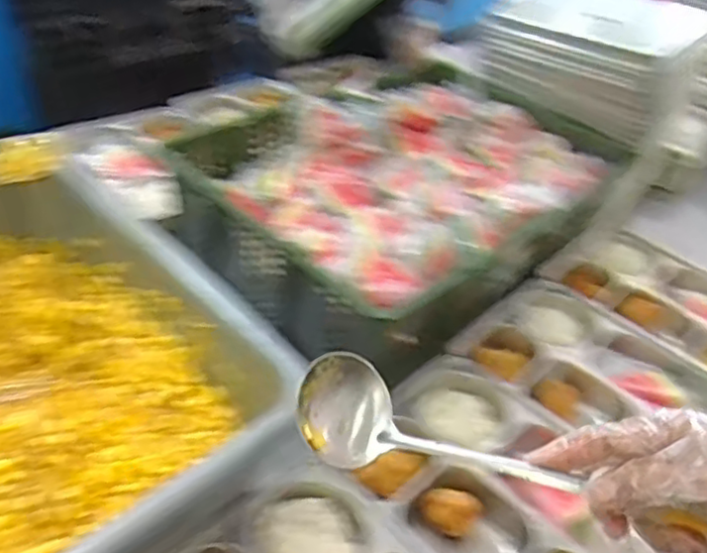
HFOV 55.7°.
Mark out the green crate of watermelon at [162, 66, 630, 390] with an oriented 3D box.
[{"bbox_3d":[0.072,-0.120,0.902,0.380,0.124,0.559,34,47,28],"label":"green crate of watermelon"}]

